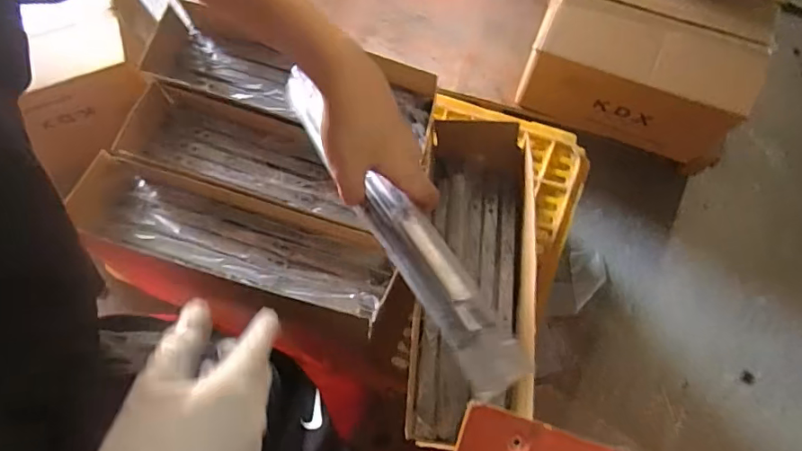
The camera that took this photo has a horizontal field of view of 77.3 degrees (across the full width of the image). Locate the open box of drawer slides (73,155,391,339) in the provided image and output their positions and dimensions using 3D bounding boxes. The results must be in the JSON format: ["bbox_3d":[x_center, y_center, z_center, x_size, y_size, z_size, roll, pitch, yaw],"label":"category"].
[{"bbox_3d":[-0.178,0.015,0.516,0.334,0.075,0.104,17,75,6],"label":"open box of drawer slides"}]

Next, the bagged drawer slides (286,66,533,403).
[{"bbox_3d":[-0.015,-0.012,0.416,0.040,0.038,0.335,-33,62,-8],"label":"bagged drawer slides"}]

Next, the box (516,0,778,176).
[{"bbox_3d":[0.392,-0.285,0.828,0.321,0.178,0.227,21,75,7],"label":"box"}]

